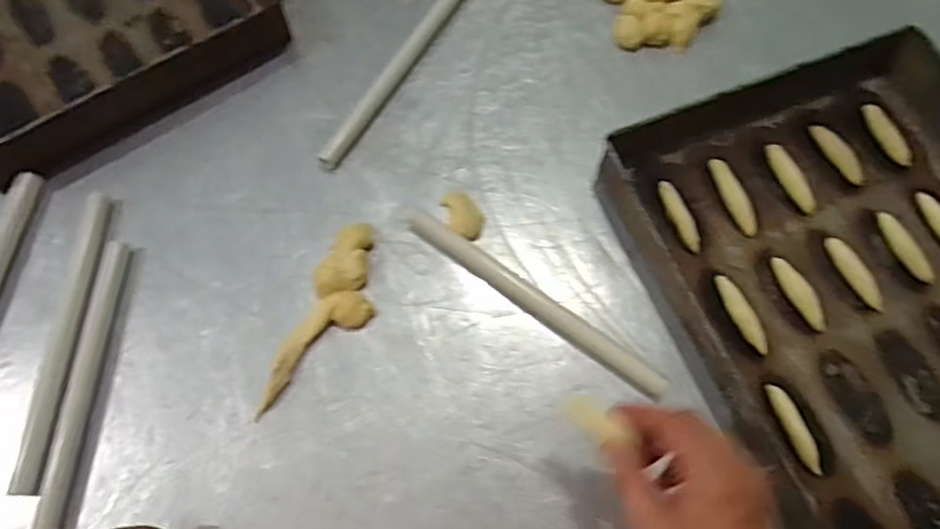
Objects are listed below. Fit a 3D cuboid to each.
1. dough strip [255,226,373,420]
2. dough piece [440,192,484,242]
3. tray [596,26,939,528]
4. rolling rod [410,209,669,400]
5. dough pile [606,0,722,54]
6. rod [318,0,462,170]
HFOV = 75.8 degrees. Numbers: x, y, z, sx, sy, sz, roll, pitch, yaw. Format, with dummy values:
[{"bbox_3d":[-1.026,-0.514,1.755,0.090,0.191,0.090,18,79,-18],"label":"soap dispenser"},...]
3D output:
[{"bbox_3d":[-0.131,0.052,0.565,0.062,0.025,0.193,20,72,7],"label":"dough strip"},{"bbox_3d":[-0.006,-0.050,0.596,0.034,0.015,0.054,-20,72,-7],"label":"dough piece"},{"bbox_3d":[0.388,0.043,0.551,0.364,0.053,0.508,-21,72,-7],"label":"tray"},{"bbox_3d":[0.057,0.030,0.574,0.289,0.023,0.019,36,75,12],"label":"rolling rod"},{"bbox_3d":[0.218,-0.291,0.684,0.130,0.027,0.099,3,71,1],"label":"dough pile"},{"bbox_3d":[-0.077,-0.220,0.661,0.023,0.020,0.284,28,73,9],"label":"rod"}]

